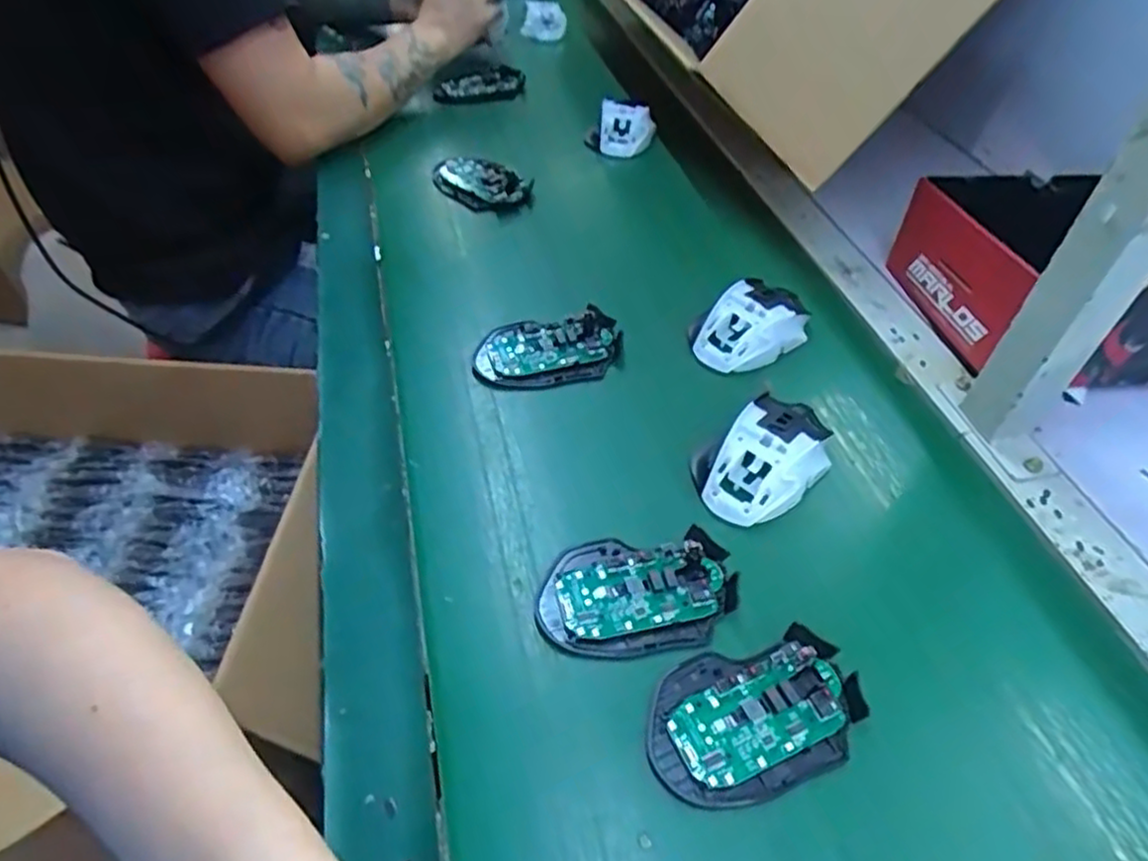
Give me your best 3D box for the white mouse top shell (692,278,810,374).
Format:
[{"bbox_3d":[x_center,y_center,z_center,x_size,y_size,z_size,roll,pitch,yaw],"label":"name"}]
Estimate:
[{"bbox_3d":[0.144,-0.089,0.569,0.109,0.036,0.069,-29,55,-25],"label":"white mouse top shell"}]

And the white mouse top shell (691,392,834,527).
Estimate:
[{"bbox_3d":[0.131,0.014,0.474,0.111,0.034,0.072,-31,56,-27],"label":"white mouse top shell"}]

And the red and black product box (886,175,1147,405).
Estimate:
[{"bbox_3d":[0.423,-0.133,0.578,0.236,0.106,0.193,-6,48,-8],"label":"red and black product box"}]

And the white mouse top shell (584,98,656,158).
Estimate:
[{"bbox_3d":[0.054,-0.335,0.774,0.078,0.069,0.030,-5,5,-23],"label":"white mouse top shell"}]

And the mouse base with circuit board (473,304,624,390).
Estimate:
[{"bbox_3d":[-0.019,-0.062,0.550,0.115,0.025,0.064,-5,48,-7],"label":"mouse base with circuit board"}]

